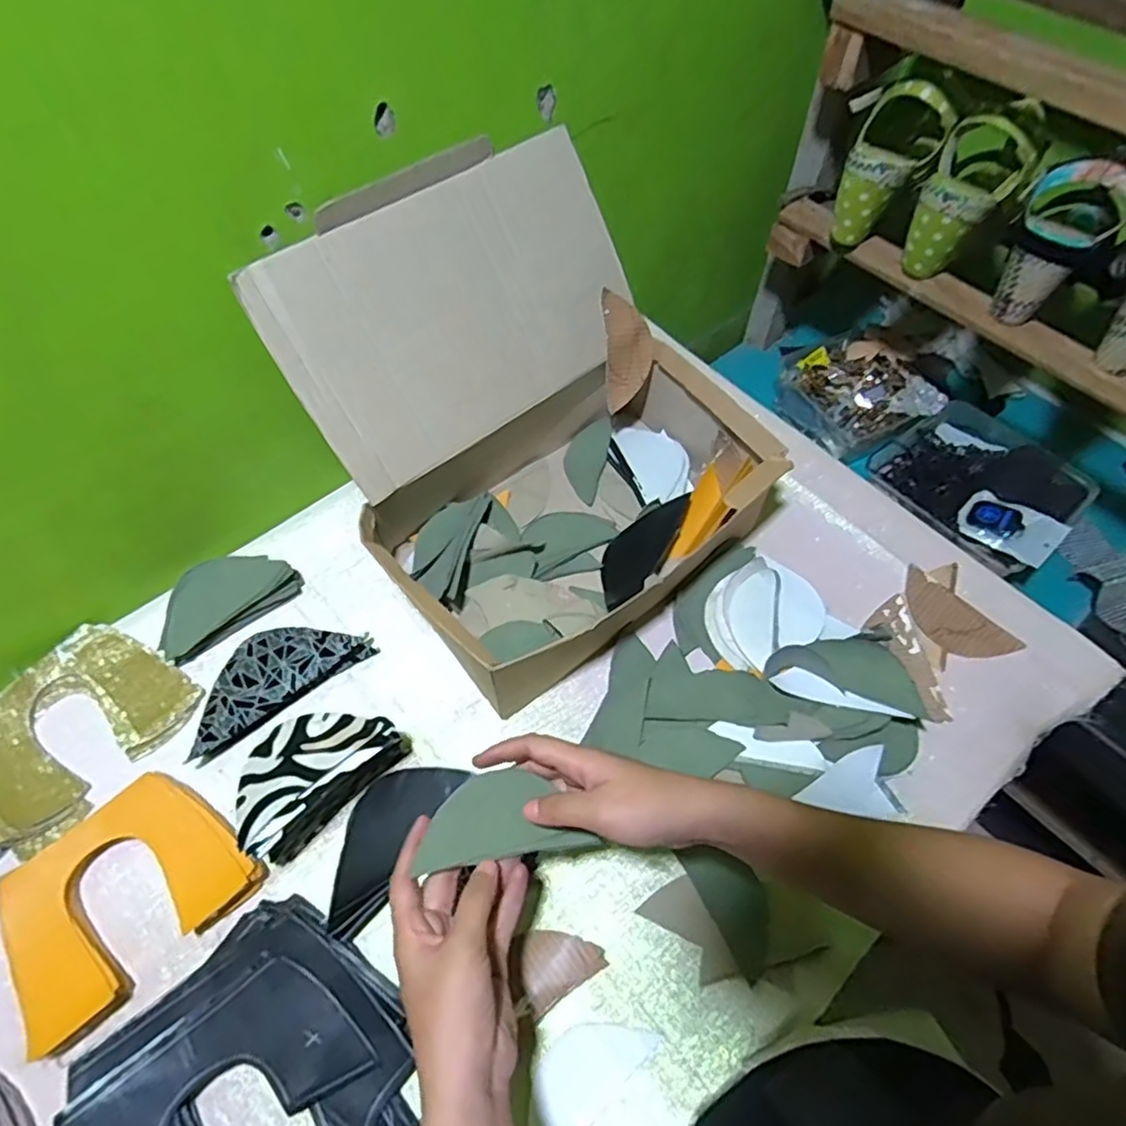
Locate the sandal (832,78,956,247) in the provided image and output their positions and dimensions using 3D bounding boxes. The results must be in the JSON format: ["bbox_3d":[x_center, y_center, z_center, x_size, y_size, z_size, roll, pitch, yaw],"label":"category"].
[{"bbox_3d":[0.313,-0.396,0.662,0.079,0.140,0.065,43,40,22],"label":"sandal"}]

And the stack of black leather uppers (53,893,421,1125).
[{"bbox_3d":[-0.198,0.349,0.413,0.189,0.039,0.203,40,65,21],"label":"stack of black leather uppers"}]

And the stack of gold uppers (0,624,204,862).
[{"bbox_3d":[-0.404,0.132,0.543,0.136,0.015,0.162,33,63,18],"label":"stack of gold uppers"}]

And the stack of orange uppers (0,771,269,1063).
[{"bbox_3d":[-0.313,0.234,0.471,0.153,0.023,0.120,-38,66,-22],"label":"stack of orange uppers"}]

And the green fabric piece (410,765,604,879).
[{"bbox_3d":[-0.037,0.159,0.419,0.103,0.004,0.052,-6,59,-7],"label":"green fabric piece"}]

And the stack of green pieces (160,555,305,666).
[{"bbox_3d":[-0.304,0.030,0.592,0.122,0.033,0.056,-34,65,-20],"label":"stack of green pieces"}]

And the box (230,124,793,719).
[{"bbox_3d":[-0.020,-0.118,0.562,0.335,0.251,0.320,-36,66,-21],"label":"box"}]

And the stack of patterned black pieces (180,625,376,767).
[{"bbox_3d":[-0.251,0.093,0.566,0.156,0.017,0.075,-38,66,-22],"label":"stack of patterned black pieces"}]

